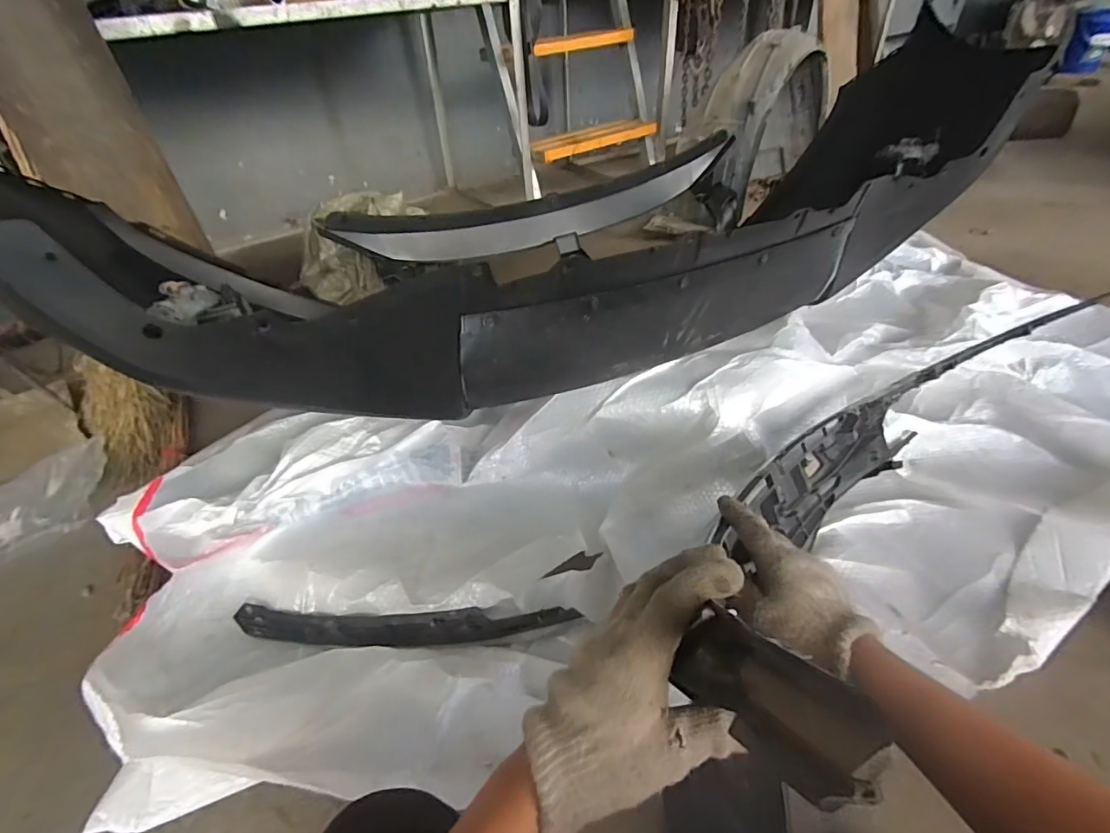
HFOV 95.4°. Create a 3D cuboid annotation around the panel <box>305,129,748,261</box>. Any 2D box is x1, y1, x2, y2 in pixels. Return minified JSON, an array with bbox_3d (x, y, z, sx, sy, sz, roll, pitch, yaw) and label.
[{"bbox_3d":[-0.006,-0.491,1.223,1.012,0.163,0.084,-19,43,-14],"label":"panel"}]

